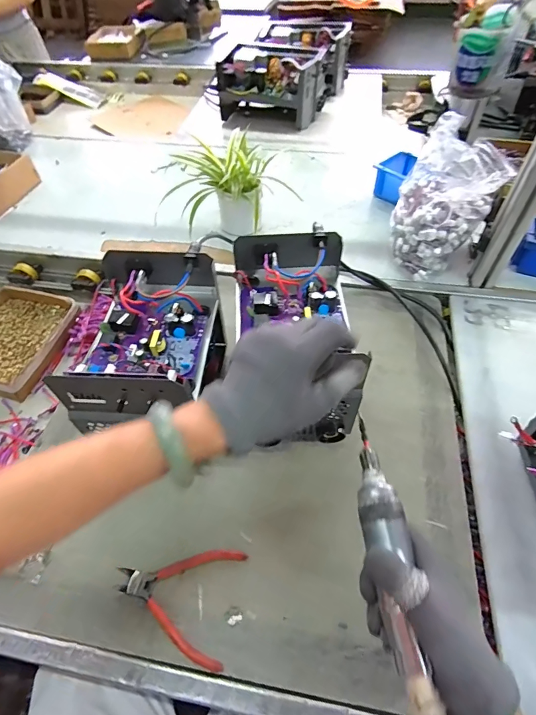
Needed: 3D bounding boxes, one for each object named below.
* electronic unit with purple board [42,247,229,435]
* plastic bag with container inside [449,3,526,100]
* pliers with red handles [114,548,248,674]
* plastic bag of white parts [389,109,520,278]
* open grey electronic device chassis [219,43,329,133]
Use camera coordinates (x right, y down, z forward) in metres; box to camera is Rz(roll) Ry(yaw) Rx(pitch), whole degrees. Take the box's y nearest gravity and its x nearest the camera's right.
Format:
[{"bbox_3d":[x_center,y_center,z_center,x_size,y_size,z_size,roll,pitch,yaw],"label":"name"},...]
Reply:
[{"bbox_3d":[-0.152,-0.037,0.479,0.151,0.073,0.215,3,53,4],"label":"electronic unit with purple board"},{"bbox_3d":[0.244,-0.348,0.447,0.062,0.069,0.061,13,55,11],"label":"plastic bag with container inside"},{"bbox_3d":[-0.106,0.266,0.437,0.139,0.009,0.112,8,55,8],"label":"pliers with red handles"},{"bbox_3d":[0.314,-0.276,0.698,0.159,0.201,0.190,21,57,17],"label":"plastic bag of white parts"},{"bbox_3d":[0.016,-0.815,1.158,0.291,0.167,0.183,13,55,11],"label":"open grey electronic device chassis"}]

